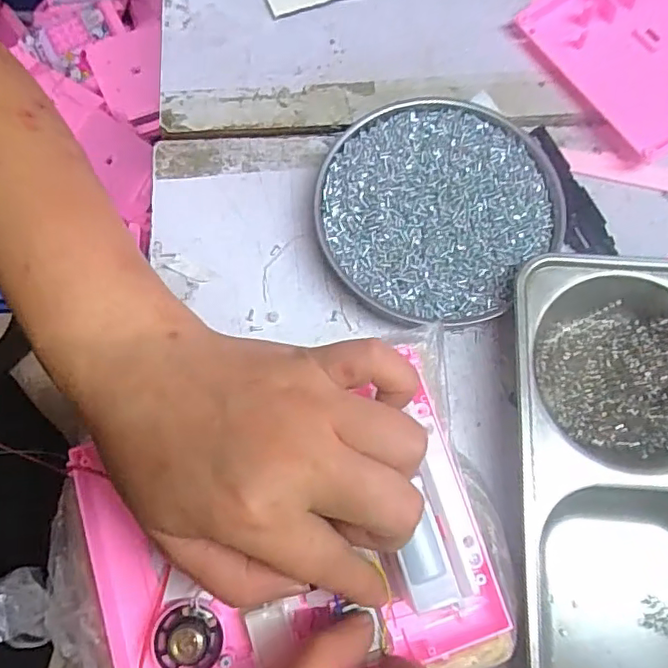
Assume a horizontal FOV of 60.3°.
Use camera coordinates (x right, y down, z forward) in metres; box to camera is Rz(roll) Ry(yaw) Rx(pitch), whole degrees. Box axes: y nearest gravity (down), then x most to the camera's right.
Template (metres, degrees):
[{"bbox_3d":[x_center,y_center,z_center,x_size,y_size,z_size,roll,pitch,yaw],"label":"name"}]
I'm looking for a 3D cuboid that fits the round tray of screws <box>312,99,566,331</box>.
[{"bbox_3d":[0.056,-0.070,0.327,0.128,0.018,0.130,0,73,1],"label":"round tray of screws"}]

